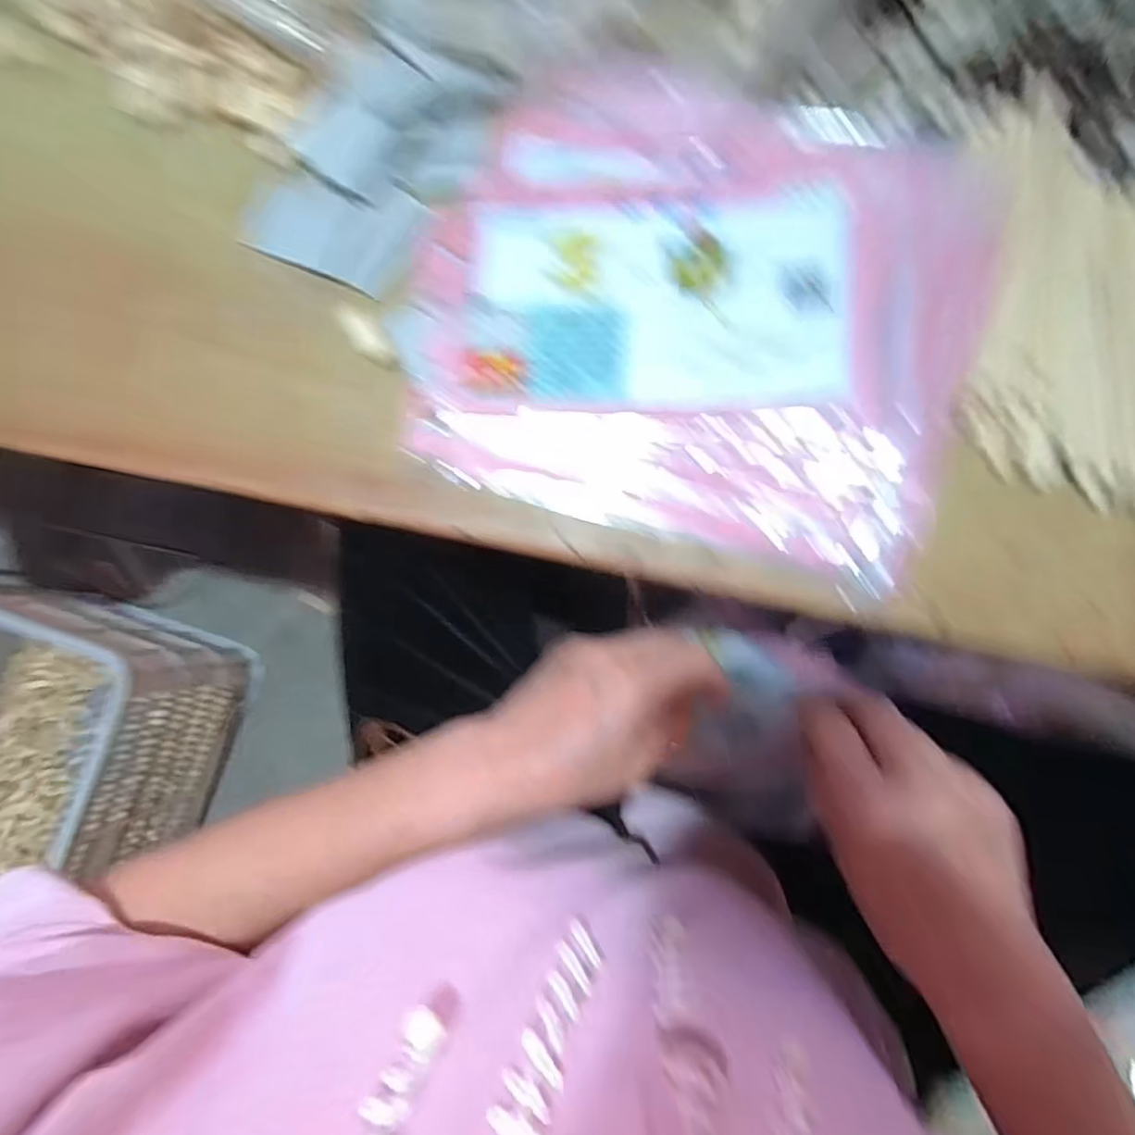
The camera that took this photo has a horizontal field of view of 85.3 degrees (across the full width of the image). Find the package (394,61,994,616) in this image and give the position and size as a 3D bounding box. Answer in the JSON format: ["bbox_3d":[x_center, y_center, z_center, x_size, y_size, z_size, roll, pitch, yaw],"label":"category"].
[{"bbox_3d":[0.061,-0.139,0.321,0.282,0.014,0.243,16,89,6],"label":"package"}]

